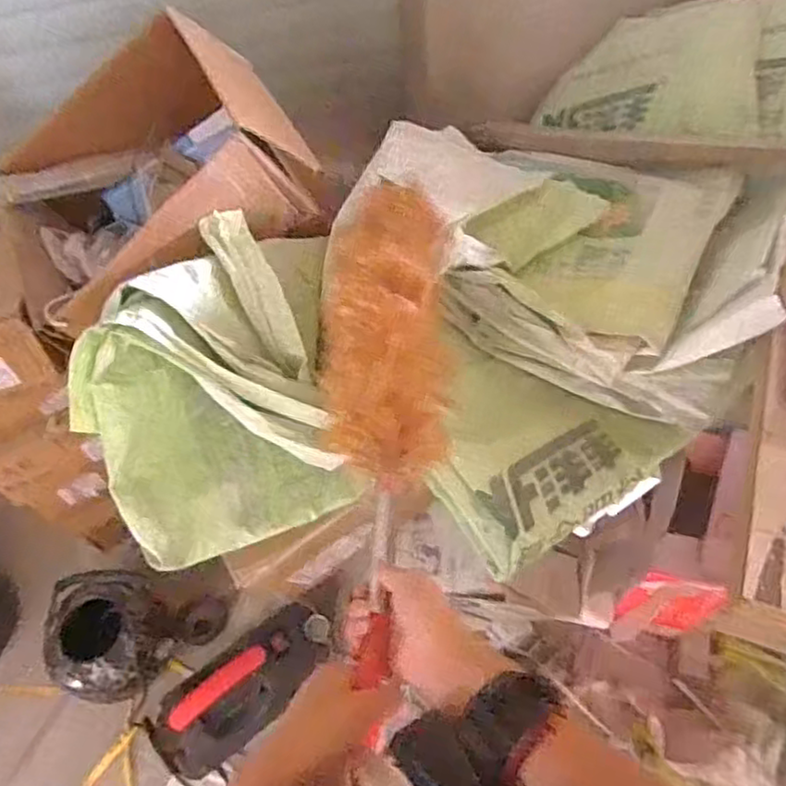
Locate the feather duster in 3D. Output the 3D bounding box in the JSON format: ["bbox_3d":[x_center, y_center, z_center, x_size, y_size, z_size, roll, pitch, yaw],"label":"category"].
[{"bbox_3d":[0.000,-0.036,0.729,0.126,0.103,0.632,-1,43,2],"label":"feather duster"}]

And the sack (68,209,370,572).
[{"bbox_3d":[-0.229,-0.019,0.966,0.386,0.299,0.377,-22,60,-11],"label":"sack"}]

